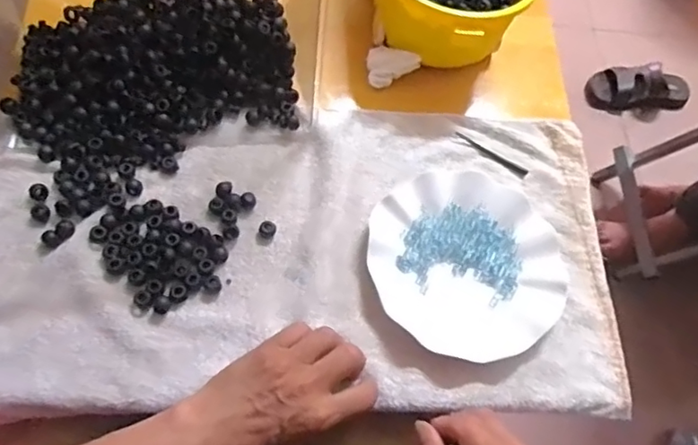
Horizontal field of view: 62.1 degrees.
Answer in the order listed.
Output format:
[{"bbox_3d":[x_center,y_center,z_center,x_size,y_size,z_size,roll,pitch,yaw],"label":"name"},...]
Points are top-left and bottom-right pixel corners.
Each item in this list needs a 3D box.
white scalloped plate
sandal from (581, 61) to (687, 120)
[{"bbox_3d":[0.111,0.036,0.543,0.175,0.034,0.176,4,64,-7],"label":"white scalloped plate"},{"bbox_3d":[0.686,-0.316,1.353,0.248,0.072,0.110,0,65,-9],"label":"sandal"}]

